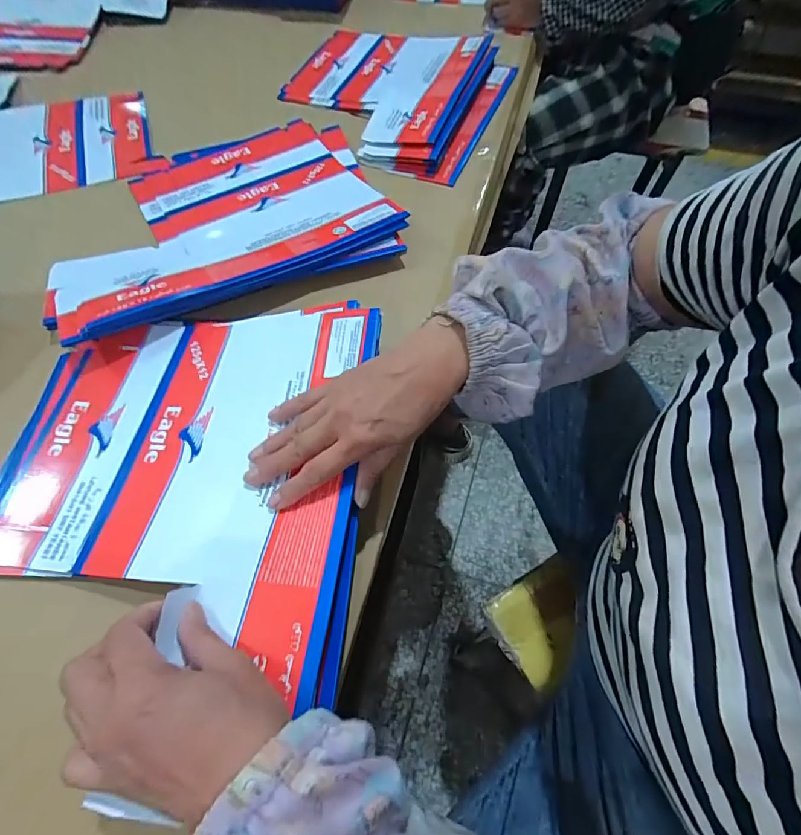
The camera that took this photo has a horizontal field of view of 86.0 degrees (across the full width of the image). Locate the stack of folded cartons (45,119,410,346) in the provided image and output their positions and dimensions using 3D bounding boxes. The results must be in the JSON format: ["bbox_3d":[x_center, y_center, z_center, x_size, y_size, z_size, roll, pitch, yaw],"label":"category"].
[{"bbox_3d":[-0.211,-0.244,0.500,0.374,0.036,0.307,-21,63,-12],"label":"stack of folded cartons"}]

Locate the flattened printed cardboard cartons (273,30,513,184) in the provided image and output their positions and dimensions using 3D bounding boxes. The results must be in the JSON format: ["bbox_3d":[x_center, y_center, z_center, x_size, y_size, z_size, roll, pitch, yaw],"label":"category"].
[{"bbox_3d":[-0.014,-0.507,0.655,0.316,0.025,0.347,18,62,9],"label":"flattened printed cardboard cartons"}]

